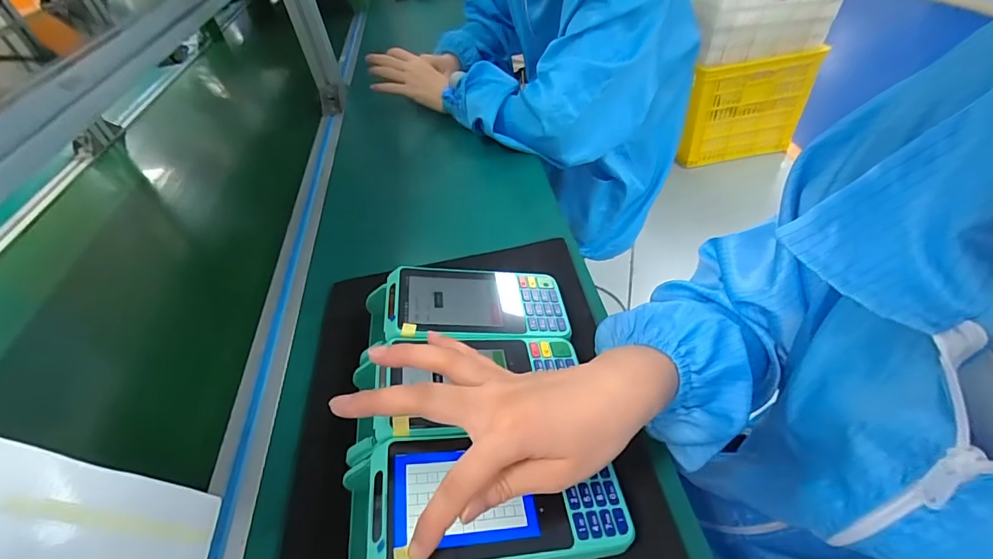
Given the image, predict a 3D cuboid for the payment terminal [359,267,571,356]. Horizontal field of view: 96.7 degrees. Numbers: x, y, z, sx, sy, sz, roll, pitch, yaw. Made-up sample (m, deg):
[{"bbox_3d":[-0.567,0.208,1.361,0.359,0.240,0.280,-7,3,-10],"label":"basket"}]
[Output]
[{"bbox_3d":[-0.028,0.028,0.374,0.167,0.058,0.075,-9,45,-1],"label":"payment terminal"}]

